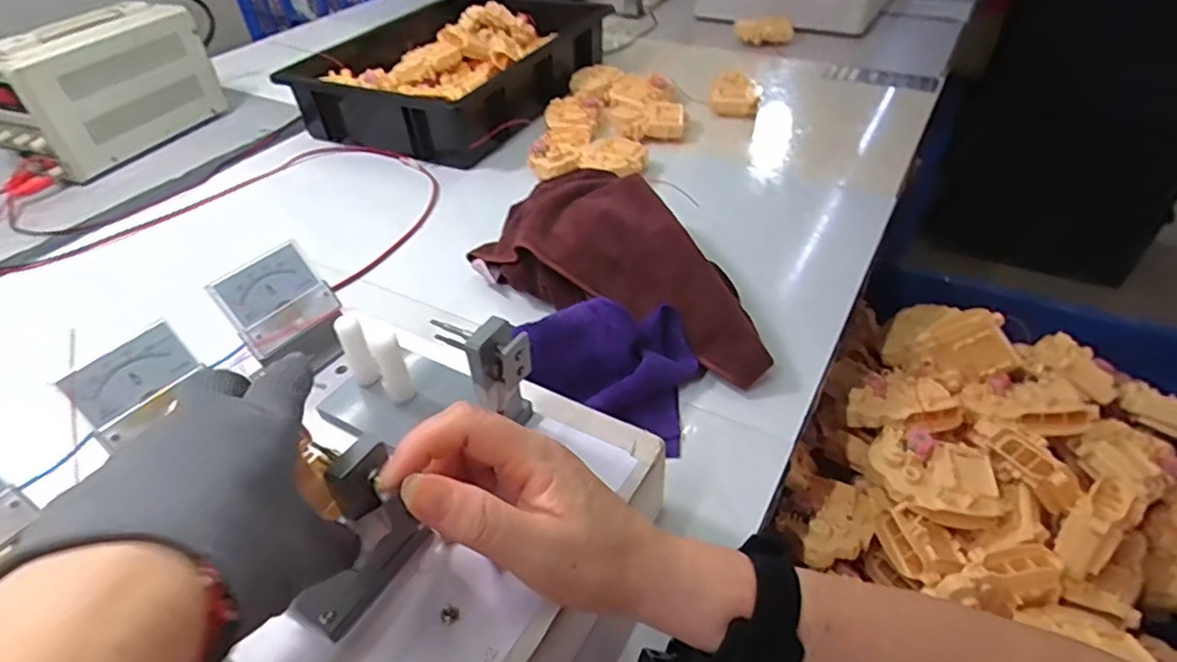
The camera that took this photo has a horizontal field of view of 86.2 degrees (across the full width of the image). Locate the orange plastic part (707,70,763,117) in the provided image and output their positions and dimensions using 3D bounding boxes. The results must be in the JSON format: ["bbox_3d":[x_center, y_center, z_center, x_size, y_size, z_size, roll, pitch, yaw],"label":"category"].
[{"bbox_3d":[0.212,-0.346,0.909,0.073,0.036,0.085,5,42,9],"label":"orange plastic part"}]

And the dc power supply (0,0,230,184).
[{"bbox_3d":[-0.646,-0.326,0.842,0.103,0.150,0.271,15,46,18],"label":"dc power supply"}]

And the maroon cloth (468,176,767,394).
[{"bbox_3d":[0.044,-0.063,0.568,0.274,0.078,0.137,22,49,25],"label":"maroon cloth"}]

